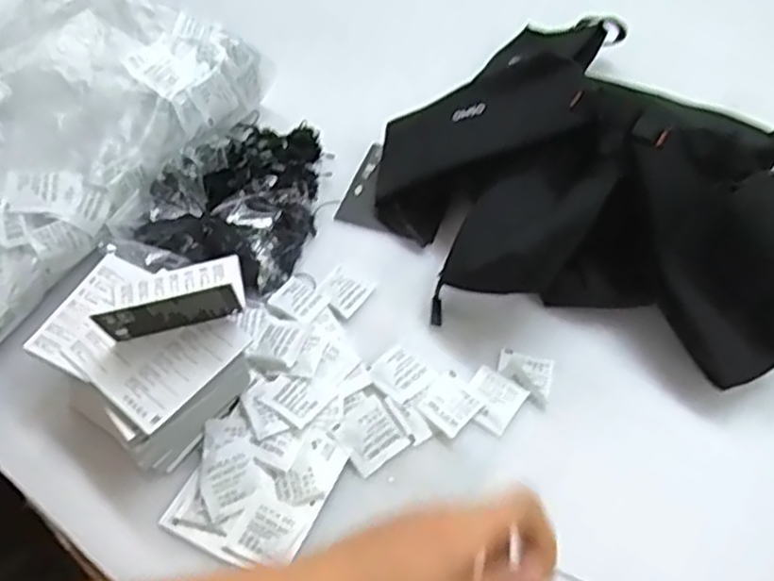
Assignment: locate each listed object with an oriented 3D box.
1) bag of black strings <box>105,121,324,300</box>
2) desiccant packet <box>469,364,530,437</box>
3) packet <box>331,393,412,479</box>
[{"bbox_3d":[-0.128,-0.084,0.583,0.137,0.052,0.180,13,57,9],"label":"bag of black strings"},{"bbox_3d":[0.075,0.078,0.500,0.039,0.006,0.041,32,62,20],"label":"desiccant packet"},{"bbox_3d":[-0.011,0.100,0.482,0.040,0.010,0.043,-32,61,-20],"label":"packet"}]

